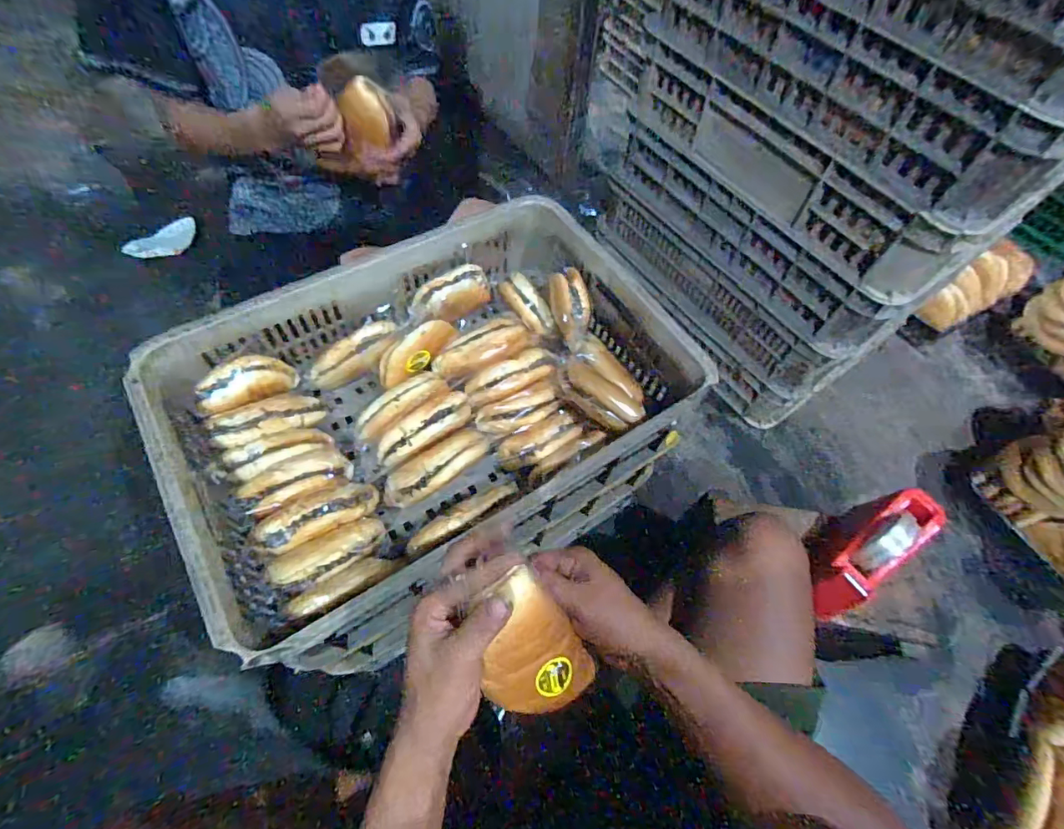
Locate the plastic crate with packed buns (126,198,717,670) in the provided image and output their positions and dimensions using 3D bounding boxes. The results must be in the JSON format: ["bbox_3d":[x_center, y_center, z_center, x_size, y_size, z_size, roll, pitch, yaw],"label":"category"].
[{"bbox_3d":[-0.129,-0.027,0.679,0.618,0.137,0.438,-27,66,-18],"label":"plastic crate with packed buns"}]

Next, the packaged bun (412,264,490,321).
[{"bbox_3d":[-0.119,-0.182,0.781,0.127,0.048,0.064,-31,67,-19],"label":"packaged bun"}]

